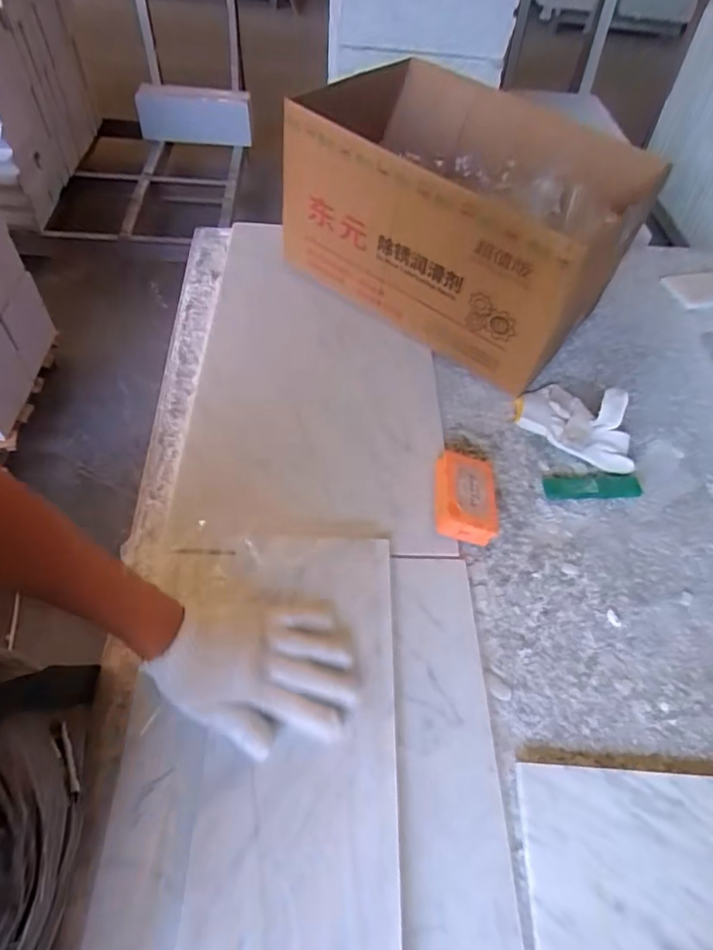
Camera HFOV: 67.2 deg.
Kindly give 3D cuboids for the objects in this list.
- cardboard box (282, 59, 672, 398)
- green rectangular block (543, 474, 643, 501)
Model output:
[{"bbox_3d":[0.161,-0.380,0.773,0.448,0.223,0.380,36,58,19],"label":"cardboard box"},{"bbox_3d":[0.282,0.015,0.643,0.119,0.011,0.030,-2,54,-8],"label":"green rectangular block"}]

